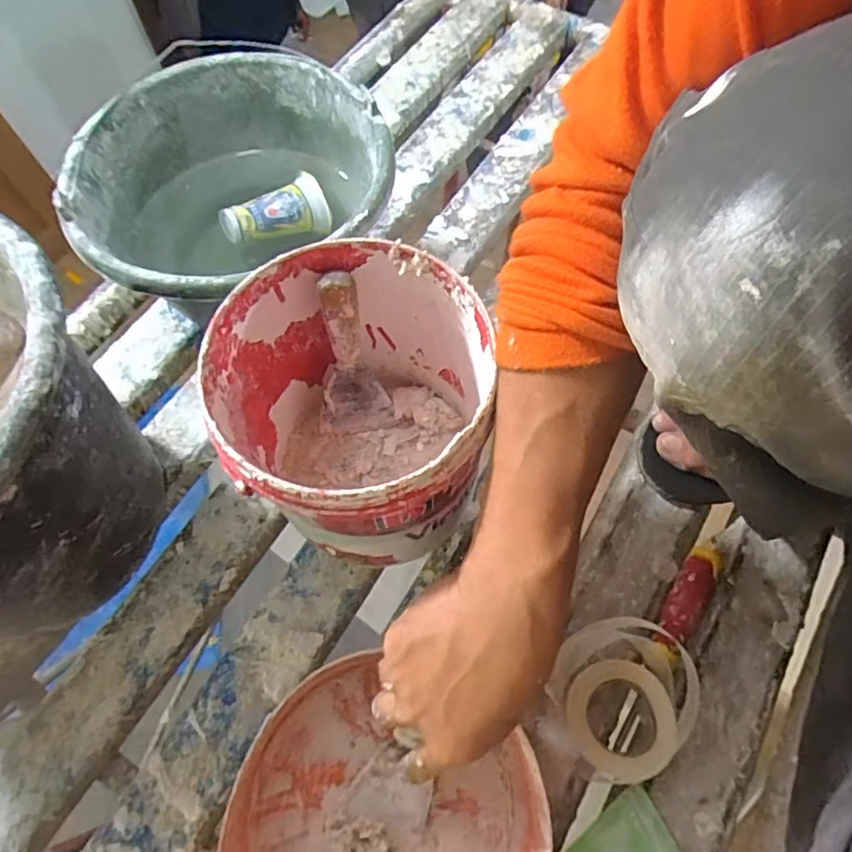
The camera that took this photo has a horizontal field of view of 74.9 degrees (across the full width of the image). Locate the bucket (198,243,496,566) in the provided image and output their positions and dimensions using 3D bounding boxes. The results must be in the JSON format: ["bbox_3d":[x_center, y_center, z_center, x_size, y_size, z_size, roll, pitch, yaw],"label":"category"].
[{"bbox_3d":[-0.046,-0.002,0.409,0.167,0.194,0.174,0,66,0],"label":"bucket"}]

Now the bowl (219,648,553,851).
[{"bbox_3d":[-0.029,0.272,0.366,0.206,0.081,0.178,28,69,12],"label":"bowl"}]

